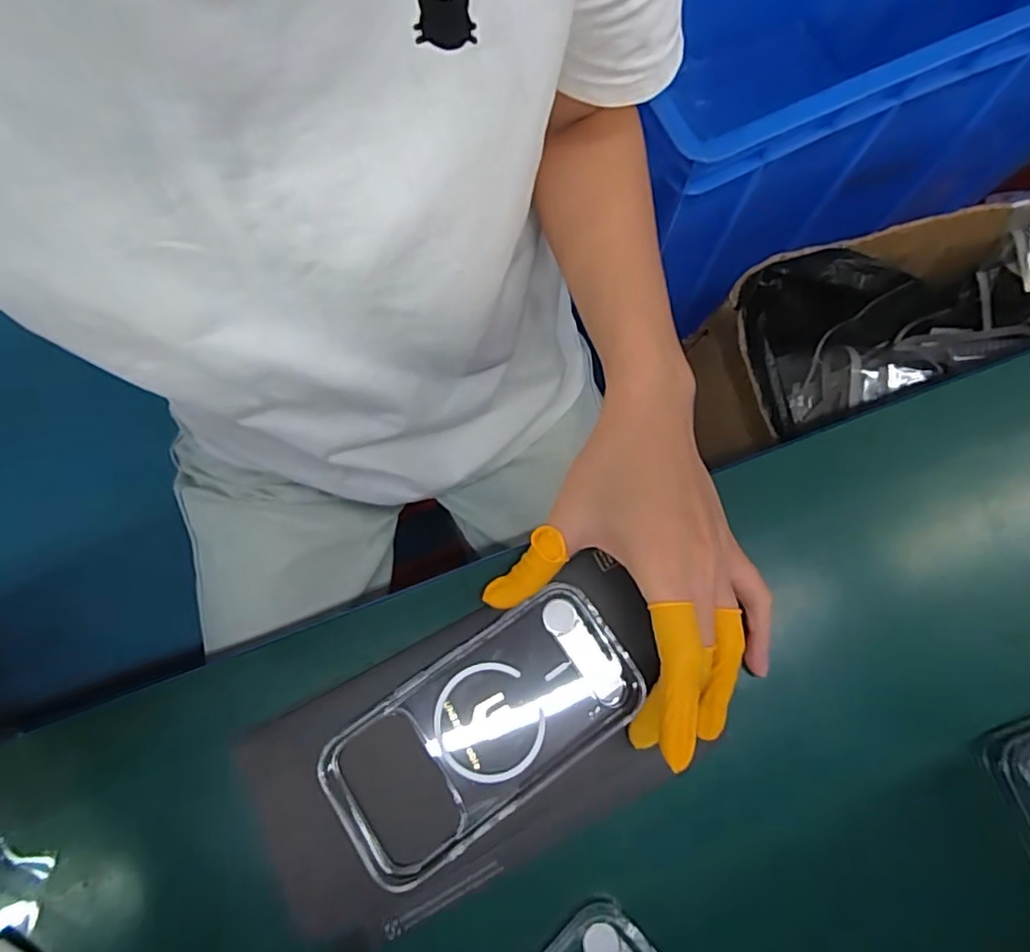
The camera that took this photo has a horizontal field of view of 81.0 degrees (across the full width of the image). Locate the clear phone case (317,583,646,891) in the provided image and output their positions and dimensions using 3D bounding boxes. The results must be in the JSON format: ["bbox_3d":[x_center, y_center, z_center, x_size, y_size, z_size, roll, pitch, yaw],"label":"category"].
[{"bbox_3d":[-0.014,0.123,0.295,0.151,0.018,0.077,-35,78,-9],"label":"clear phone case"}]

